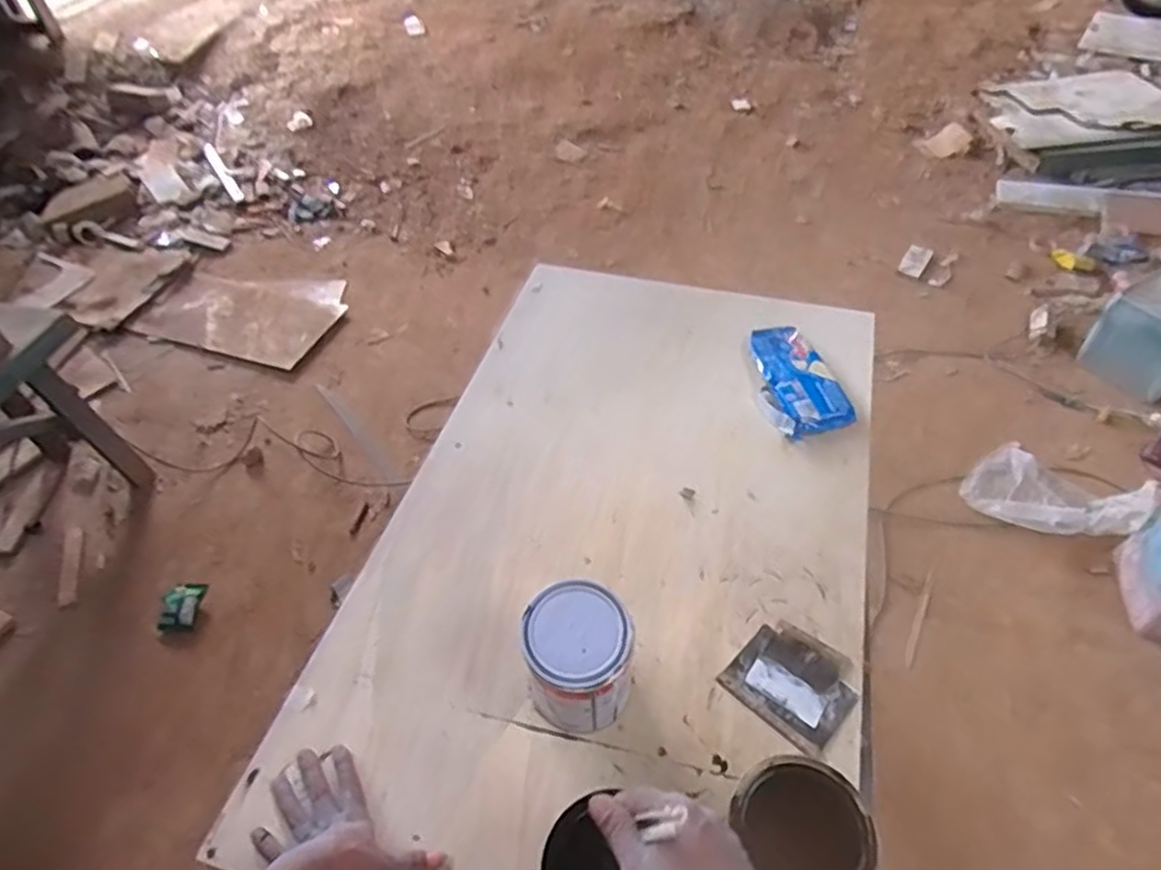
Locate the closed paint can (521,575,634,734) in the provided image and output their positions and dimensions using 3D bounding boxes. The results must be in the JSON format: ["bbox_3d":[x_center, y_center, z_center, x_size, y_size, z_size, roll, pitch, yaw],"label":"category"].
[{"bbox_3d":[-0.001,0.223,0.699,0.103,0.118,0.105,1,48,5],"label":"closed paint can"}]

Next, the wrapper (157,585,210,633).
[{"bbox_3d":[-0.965,0.408,1.683,0.093,0.038,0.121,4,48,6],"label":"wrapper"}]

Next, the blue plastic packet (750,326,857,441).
[{"bbox_3d":[0.305,-0.083,1.009,0.114,0.019,0.196,-12,52,-4],"label":"blue plastic packet"}]

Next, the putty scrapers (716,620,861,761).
[{"bbox_3d":[0.224,0.257,0.731,0.117,0.009,0.112,35,58,29],"label":"putty scrapers"}]

